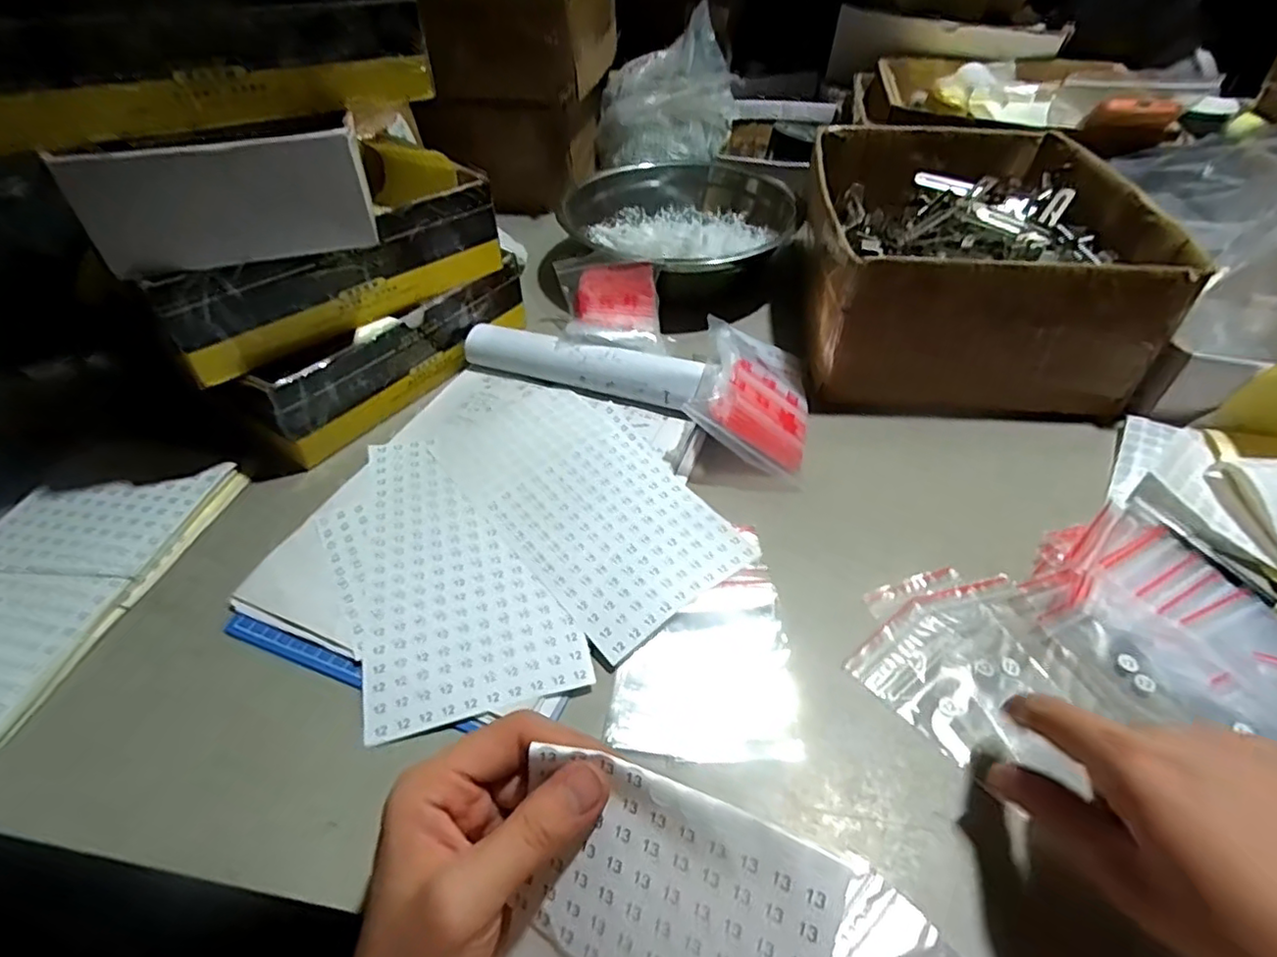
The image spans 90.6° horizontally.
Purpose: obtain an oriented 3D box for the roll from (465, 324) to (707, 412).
[{"bbox_3d":[-0.050,-0.096,0.524,0.207,0.032,0.033,13,47,14],"label":"roll"}]

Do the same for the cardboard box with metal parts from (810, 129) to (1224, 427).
[{"bbox_3d":[0.290,-0.214,0.582,0.261,0.112,0.317,4,46,3],"label":"cardboard box with metal parts"}]

